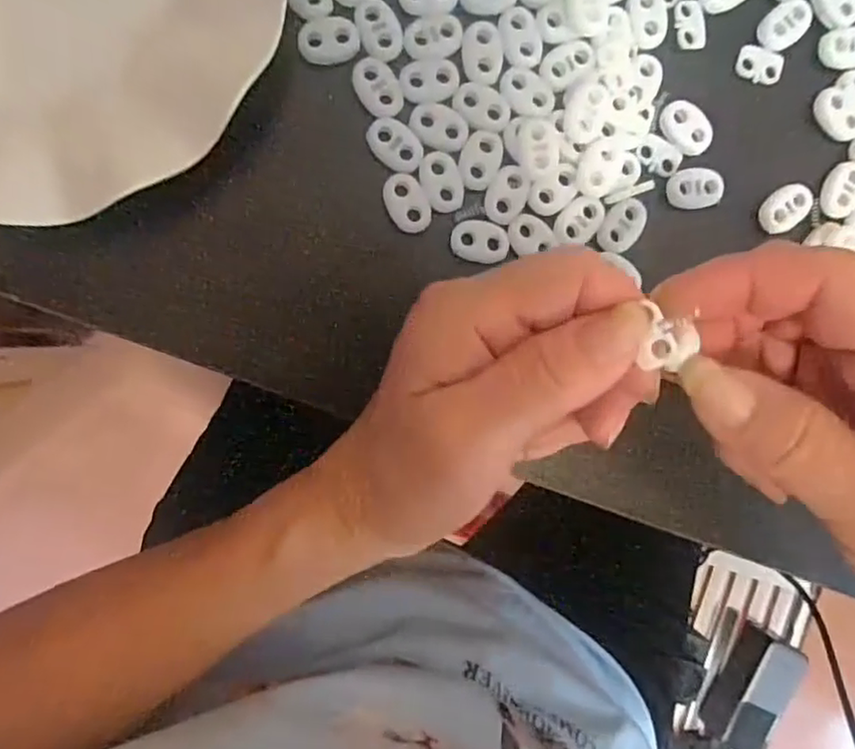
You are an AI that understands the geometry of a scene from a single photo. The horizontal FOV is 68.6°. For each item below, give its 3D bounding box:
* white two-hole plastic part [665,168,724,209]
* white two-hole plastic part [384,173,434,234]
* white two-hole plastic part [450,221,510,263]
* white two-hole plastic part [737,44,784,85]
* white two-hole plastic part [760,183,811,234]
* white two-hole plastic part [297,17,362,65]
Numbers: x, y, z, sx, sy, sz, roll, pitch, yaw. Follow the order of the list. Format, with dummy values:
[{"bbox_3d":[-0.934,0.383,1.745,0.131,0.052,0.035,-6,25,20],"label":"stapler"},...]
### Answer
[{"bbox_3d":[0.106,-0.074,0.248,0.021,0.005,0.016,-6,94,-6],"label":"white two-hole plastic part"},{"bbox_3d":[-0.008,-0.064,0.235,0.015,0.004,0.022,-29,96,-4],"label":"white two-hole plastic part"},{"bbox_3d":[0.021,-0.051,0.240,0.021,0.004,0.016,2,93,-6],"label":"white two-hole plastic part"},{"bbox_3d":[0.134,-0.125,0.253,0.018,0.005,0.012,17,91,-7],"label":"white two-hole plastic part"},{"bbox_3d":[0.144,-0.067,0.250,0.022,0.004,0.015,-43,96,-2],"label":"white two-hole plastic part"},{"bbox_3d":[-0.036,-0.122,0.228,0.022,0.004,0.015,-13,94,-5],"label":"white two-hole plastic part"}]

